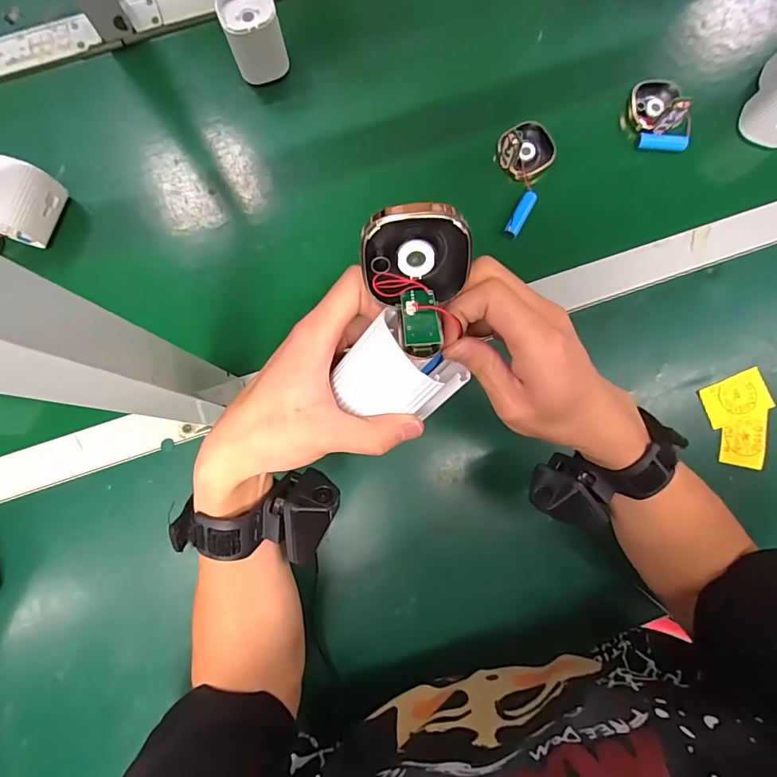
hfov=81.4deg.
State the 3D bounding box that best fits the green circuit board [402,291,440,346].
[{"bbox_3d":[0.016,-0.037,0.225,0.017,0.006,0.036,-1,51,0],"label":"green circuit board"}]

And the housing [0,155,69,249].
[{"bbox_3d":[-0.356,-0.180,0.443,0.047,0.059,0.067,23,82,3],"label":"housing"}]

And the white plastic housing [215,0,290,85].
[{"bbox_3d":[-0.138,-0.364,0.463,0.057,0.061,0.057,-15,81,-2],"label":"white plastic housing"}]

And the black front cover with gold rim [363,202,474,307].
[{"bbox_3d":[0.014,-0.065,0.223,0.053,0.050,0.019,-6,37,0],"label":"black front cover with gold rim"}]

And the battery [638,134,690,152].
[{"bbox_3d":[0.289,-0.259,0.472,0.047,0.012,0.015,8,81,1],"label":"battery"}]

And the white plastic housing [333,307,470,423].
[{"bbox_3d":[0.003,-0.006,0.240,0.061,0.039,0.052,-42,83,-6],"label":"white plastic housing"}]

